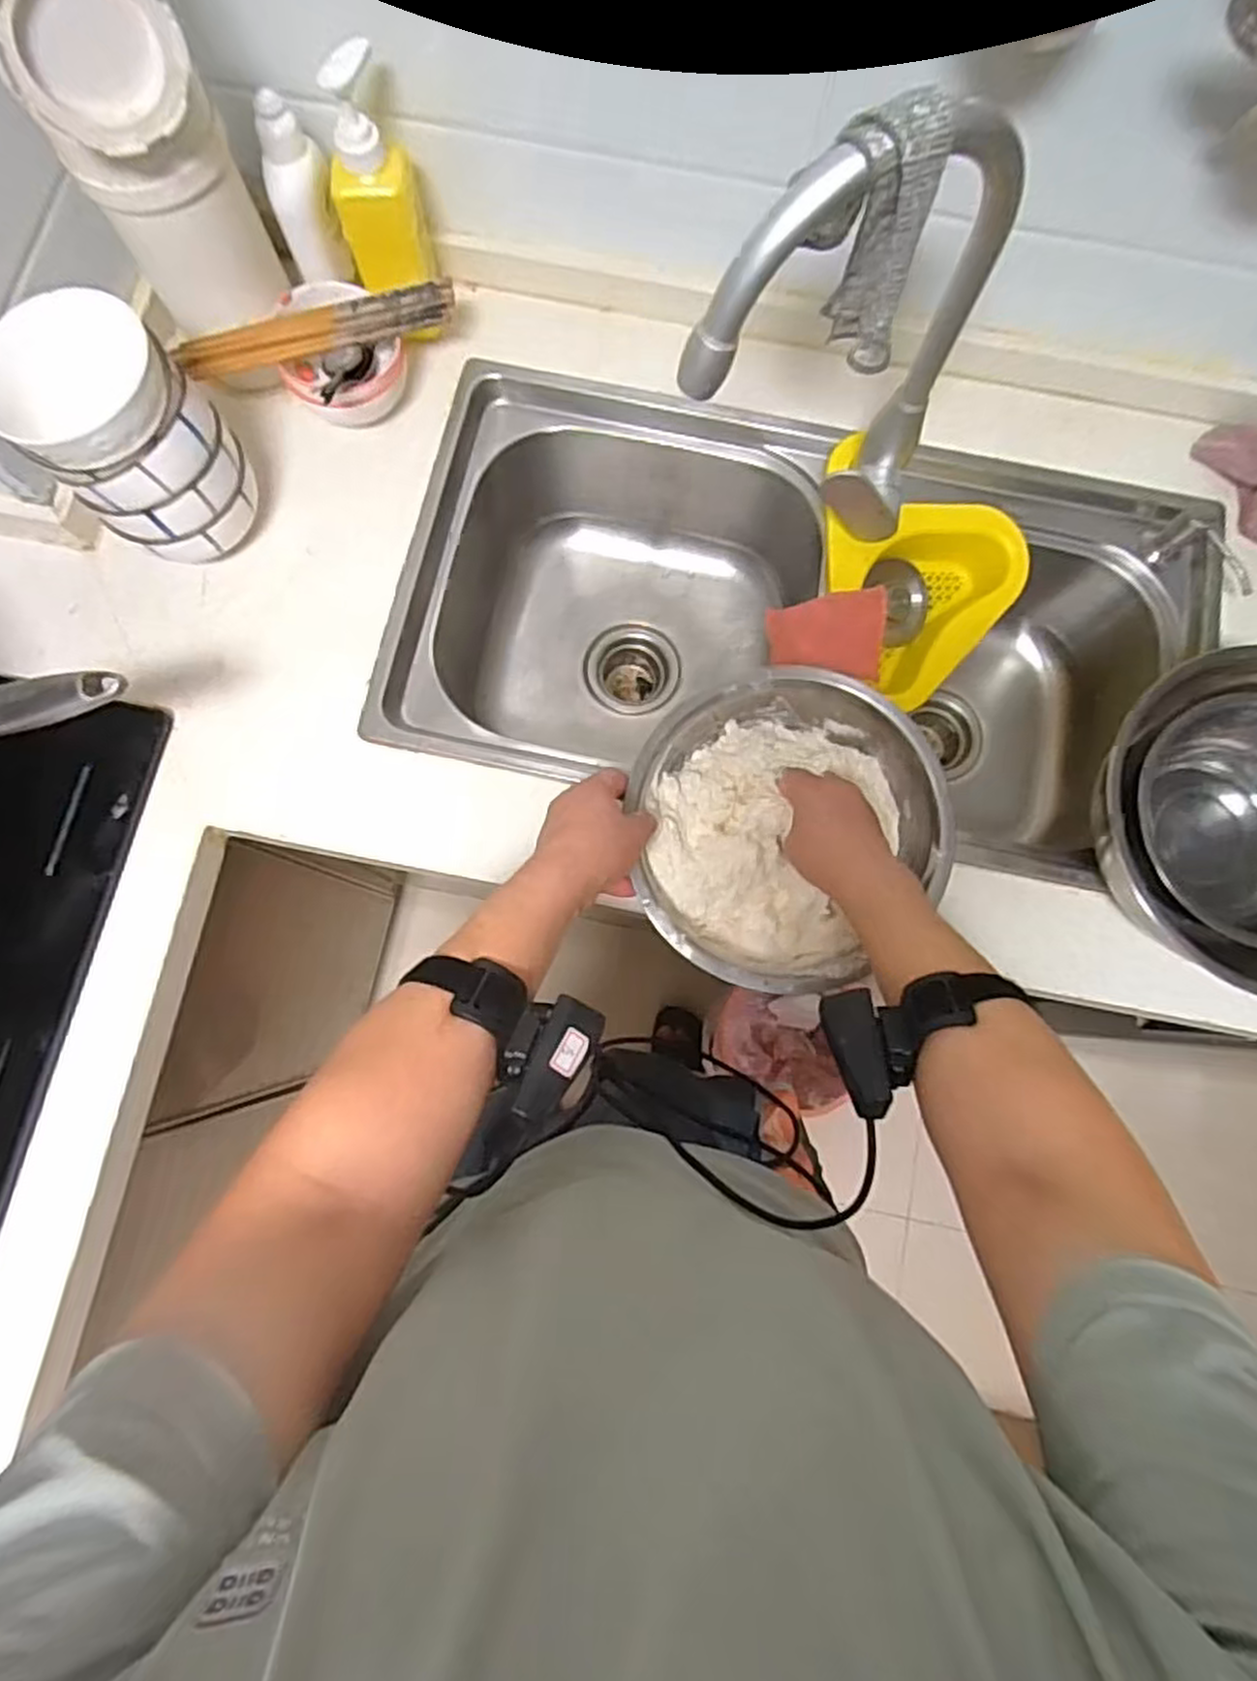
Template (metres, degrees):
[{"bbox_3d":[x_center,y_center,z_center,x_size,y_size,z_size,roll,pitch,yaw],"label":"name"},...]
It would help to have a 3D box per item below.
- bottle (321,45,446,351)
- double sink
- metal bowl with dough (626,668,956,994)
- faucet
[{"bbox_3d":[-0.207,-0.531,0.651,0.075,0.199,0.069,-24,81,-5],"label":"bottle"},{"bbox_3d":[0.161,-0.215,0.808,0.743,0.218,0.376,8,80,1],"label":"double sink"},{"bbox_3d":[0.114,-0.009,0.599,0.224,0.087,0.233,0,80,0],"label":"metal bowl with dough"},{"bbox_3d":[0.149,-0.307,0.531,0.219,0.310,0.089,-32,82,-6],"label":"faucet"}]

